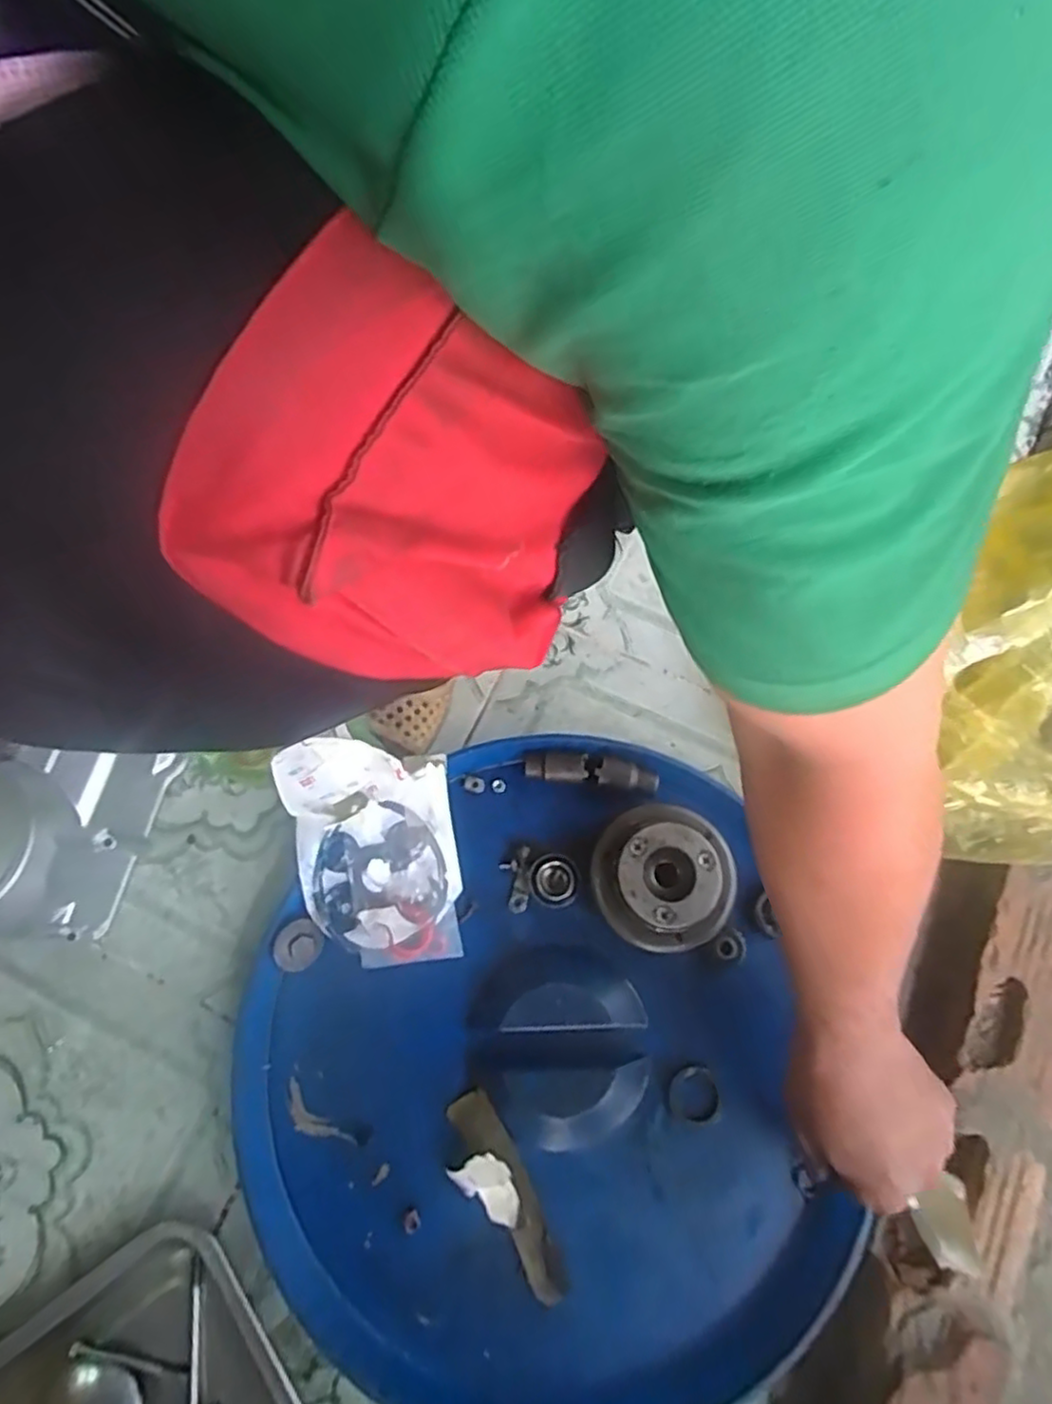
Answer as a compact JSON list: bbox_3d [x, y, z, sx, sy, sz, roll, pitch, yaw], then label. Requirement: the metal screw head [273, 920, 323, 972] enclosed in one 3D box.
[{"bbox_3d":[-0.172,0.183,0.525,0.036,0.011,0.036,1,88,-20],"label":"metal screw head"}]

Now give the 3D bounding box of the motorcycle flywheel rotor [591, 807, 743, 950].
[{"bbox_3d":[0.104,0.131,0.521,0.104,0.050,0.101,0,76,0],"label":"motorcycle flywheel rotor"}]

